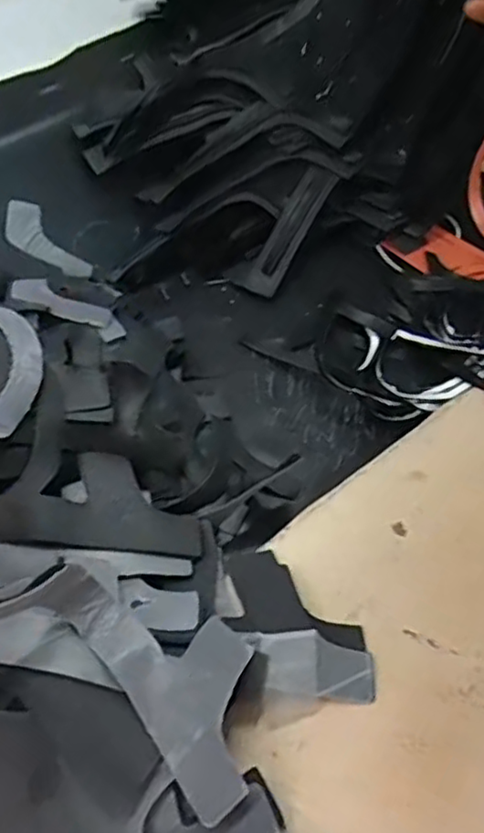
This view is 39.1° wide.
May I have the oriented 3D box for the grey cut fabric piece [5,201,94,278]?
[{"bbox_3d":[-0.136,-0.121,0.478,0.068,0.015,0.025,40,61,-9],"label":"grey cut fabric piece"}]

